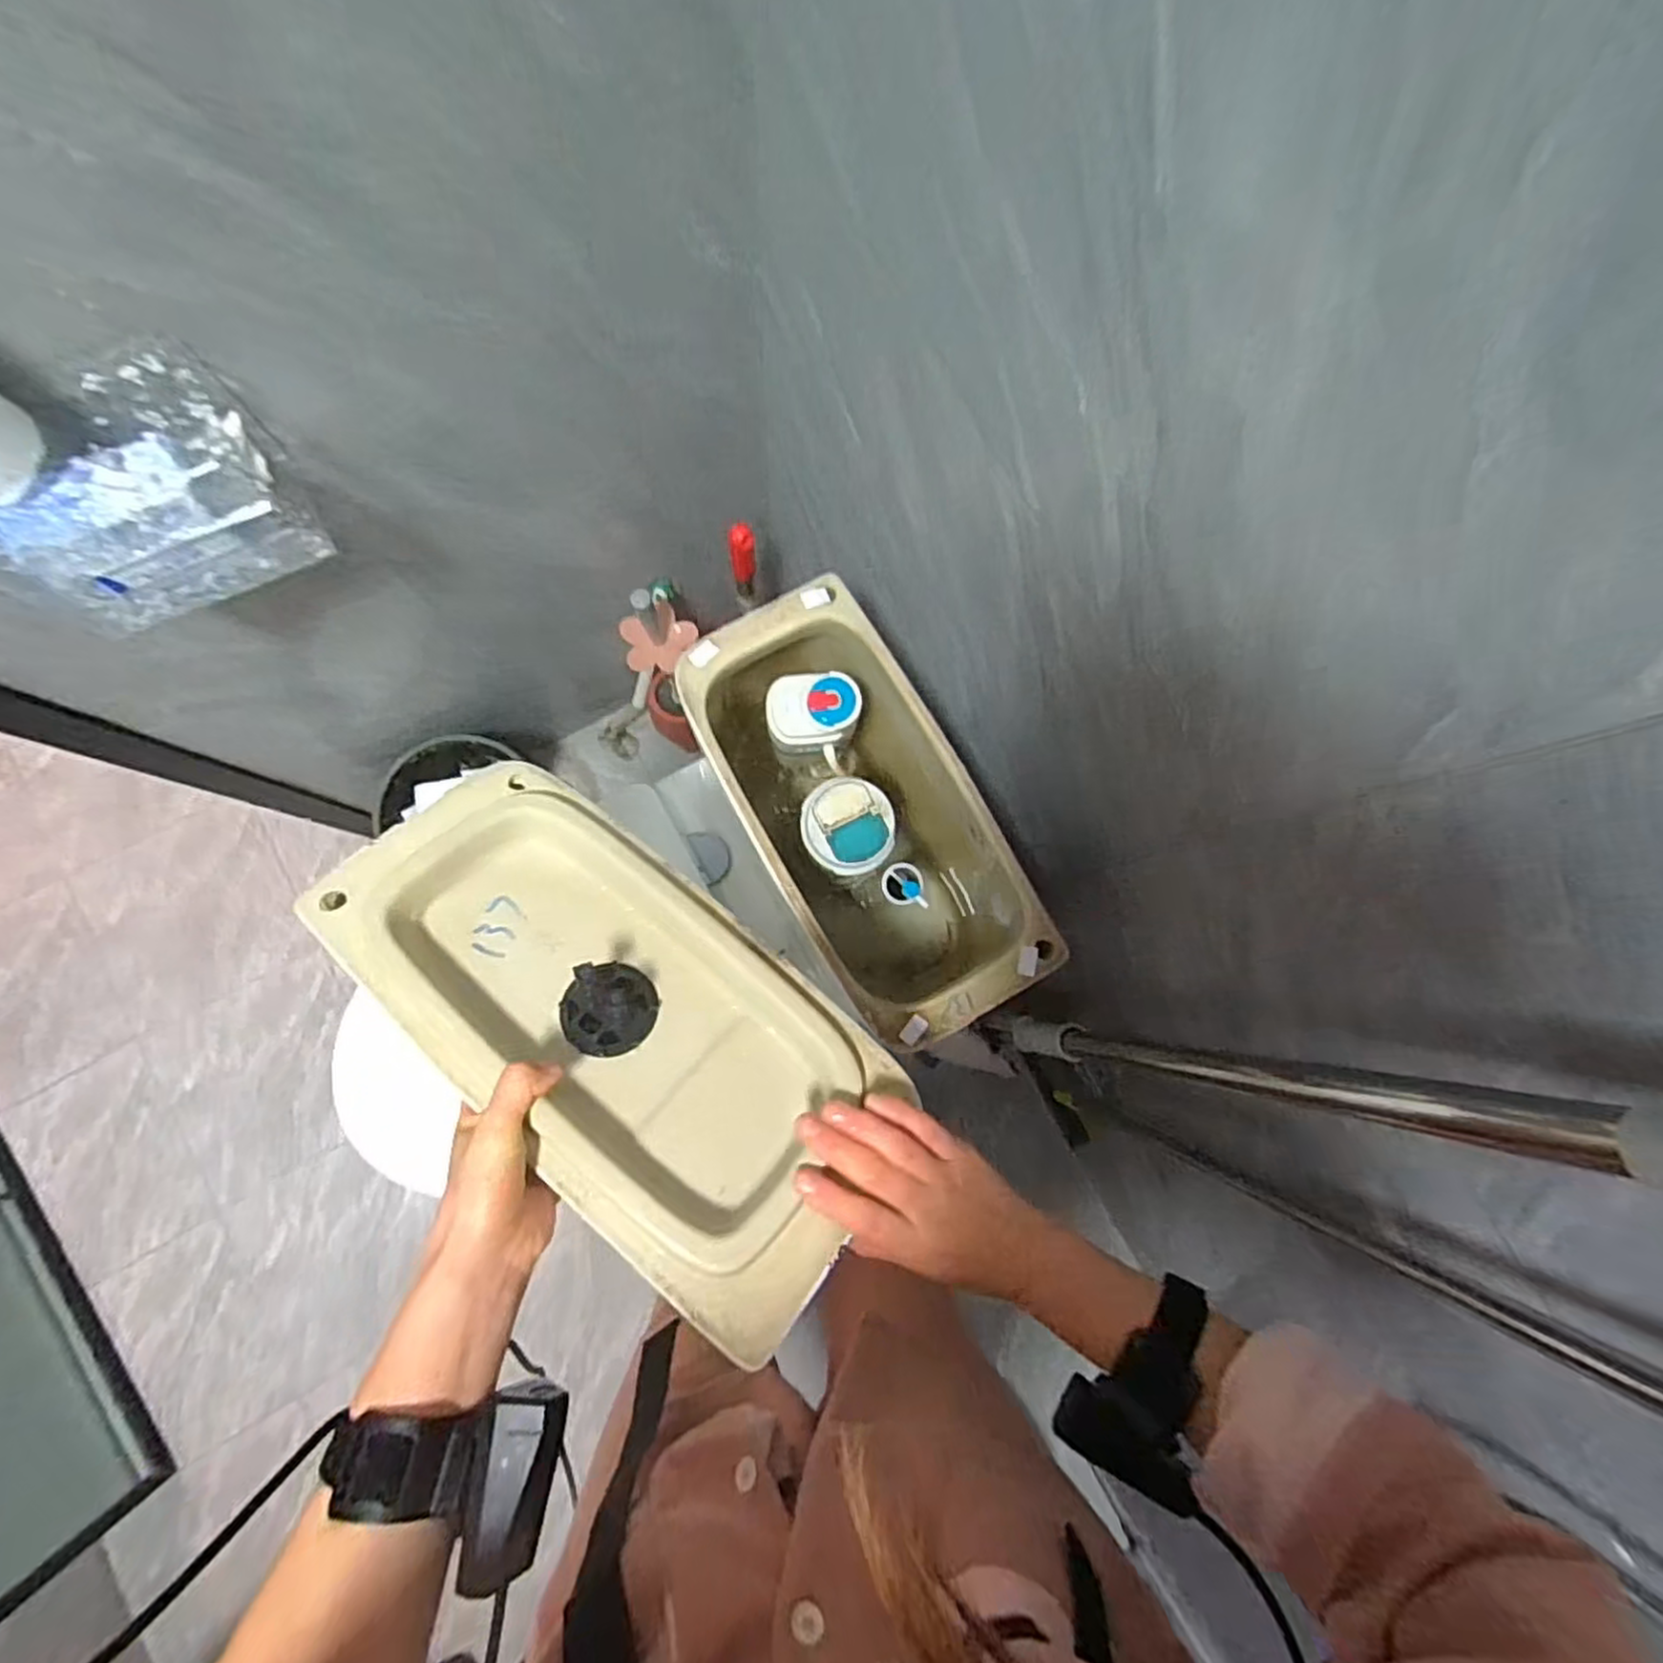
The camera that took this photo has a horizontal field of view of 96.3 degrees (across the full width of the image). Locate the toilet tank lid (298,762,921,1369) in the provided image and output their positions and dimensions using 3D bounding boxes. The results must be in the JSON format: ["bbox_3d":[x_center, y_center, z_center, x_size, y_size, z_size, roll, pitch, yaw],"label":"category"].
[{"bbox_3d":[-0.135,0.109,0.469,0.381,0.036,0.180,39,61,12],"label":"toilet tank lid"}]

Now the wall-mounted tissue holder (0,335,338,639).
[{"bbox_3d":[-0.457,-0.216,0.504,0.175,0.112,0.090,-38,85,-8],"label":"wall-mounted tissue holder"}]

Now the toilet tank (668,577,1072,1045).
[{"bbox_3d":[0.020,0.003,0.742,0.175,0.286,0.377,-29,83,-7],"label":"toilet tank"}]

